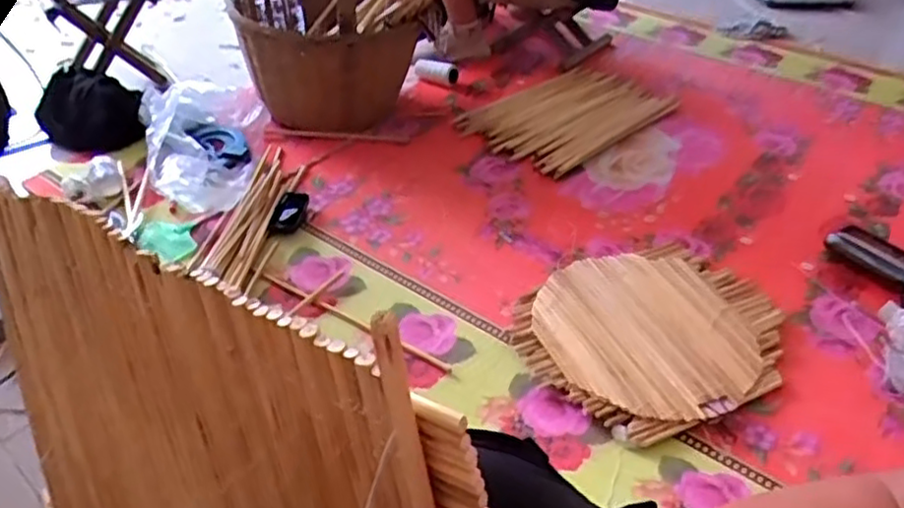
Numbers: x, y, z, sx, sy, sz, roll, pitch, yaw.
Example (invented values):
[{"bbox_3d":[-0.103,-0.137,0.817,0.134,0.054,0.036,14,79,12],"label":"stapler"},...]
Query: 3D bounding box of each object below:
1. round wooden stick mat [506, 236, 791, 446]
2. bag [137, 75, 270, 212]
[{"bbox_3d":[0.307,0.107,1.055,0.402,0.050,0.331,-22,45,-27],"label":"round wooden stick mat"},{"bbox_3d":[-0.450,-0.208,1.302,0.210,0.197,0.276,-10,40,-15],"label":"bag"}]

